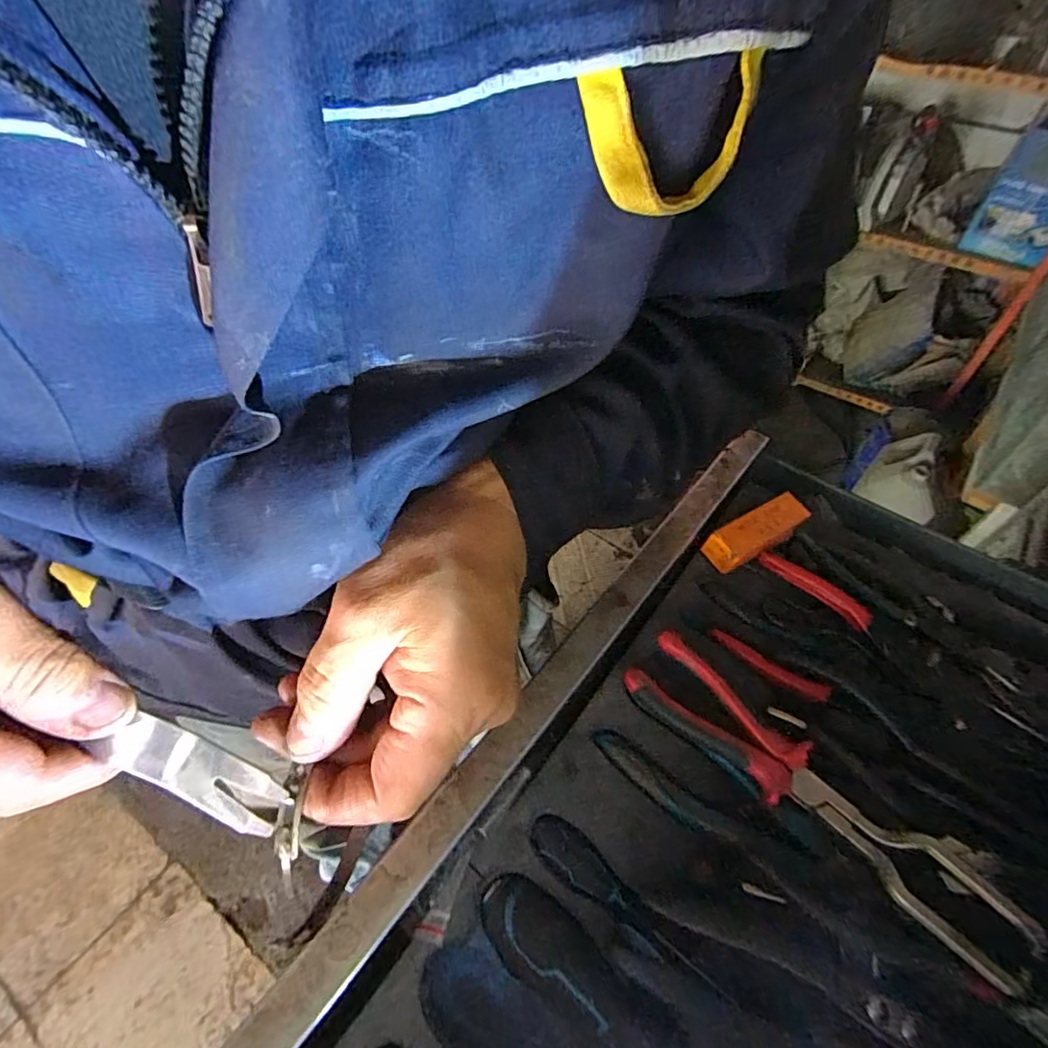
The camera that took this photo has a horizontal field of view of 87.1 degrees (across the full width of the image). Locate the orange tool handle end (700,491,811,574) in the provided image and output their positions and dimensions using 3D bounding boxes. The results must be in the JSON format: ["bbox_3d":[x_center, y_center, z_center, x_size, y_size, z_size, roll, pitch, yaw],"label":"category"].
[{"bbox_3d":[0.175,0.004,0.410,0.081,0.025,0.026,-25,55,-21],"label":"orange tool handle end"}]

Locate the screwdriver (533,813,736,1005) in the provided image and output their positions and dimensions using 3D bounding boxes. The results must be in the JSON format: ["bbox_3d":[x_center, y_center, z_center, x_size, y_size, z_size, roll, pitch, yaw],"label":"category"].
[{"bbox_3d":[0.049,0.192,0.279,0.109,0.017,0.024,32,56,24],"label":"screwdriver"}]

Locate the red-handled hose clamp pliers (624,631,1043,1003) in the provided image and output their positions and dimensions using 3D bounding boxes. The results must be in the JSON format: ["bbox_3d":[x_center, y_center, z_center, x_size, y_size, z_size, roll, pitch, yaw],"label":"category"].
[{"bbox_3d":[0.150,0.138,0.294,0.208,0.017,0.040,37,58,27],"label":"red-handled hose clamp pliers"}]

